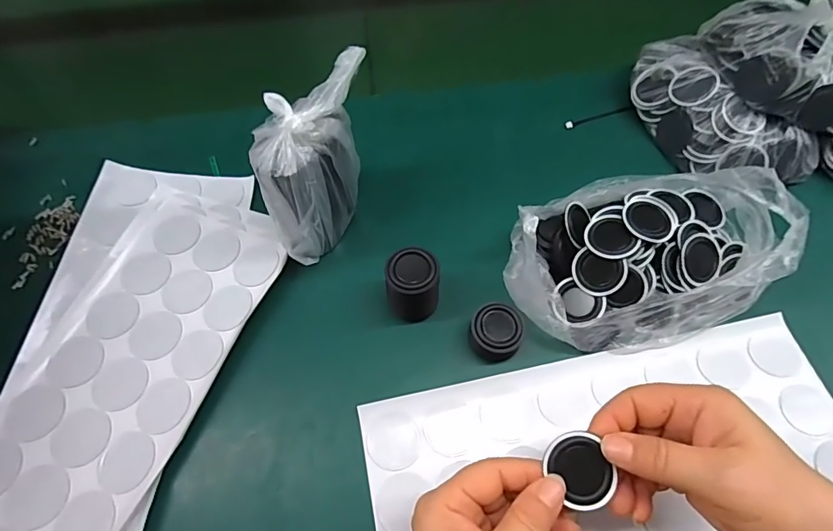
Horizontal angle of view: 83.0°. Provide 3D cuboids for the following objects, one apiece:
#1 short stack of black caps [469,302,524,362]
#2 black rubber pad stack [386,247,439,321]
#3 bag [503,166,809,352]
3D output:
[{"bbox_3d":[0.060,0.051,0.356,0.037,0.029,0.038,21,65,12],"label":"short stack of black caps"},{"bbox_3d":[-0.002,0.016,0.358,0.038,0.061,0.035,3,62,3],"label":"black rubber pad stack"},{"bbox_3d":[0.164,-0.015,0.357,0.196,0.076,0.139,-19,63,-9],"label":"bag"}]

